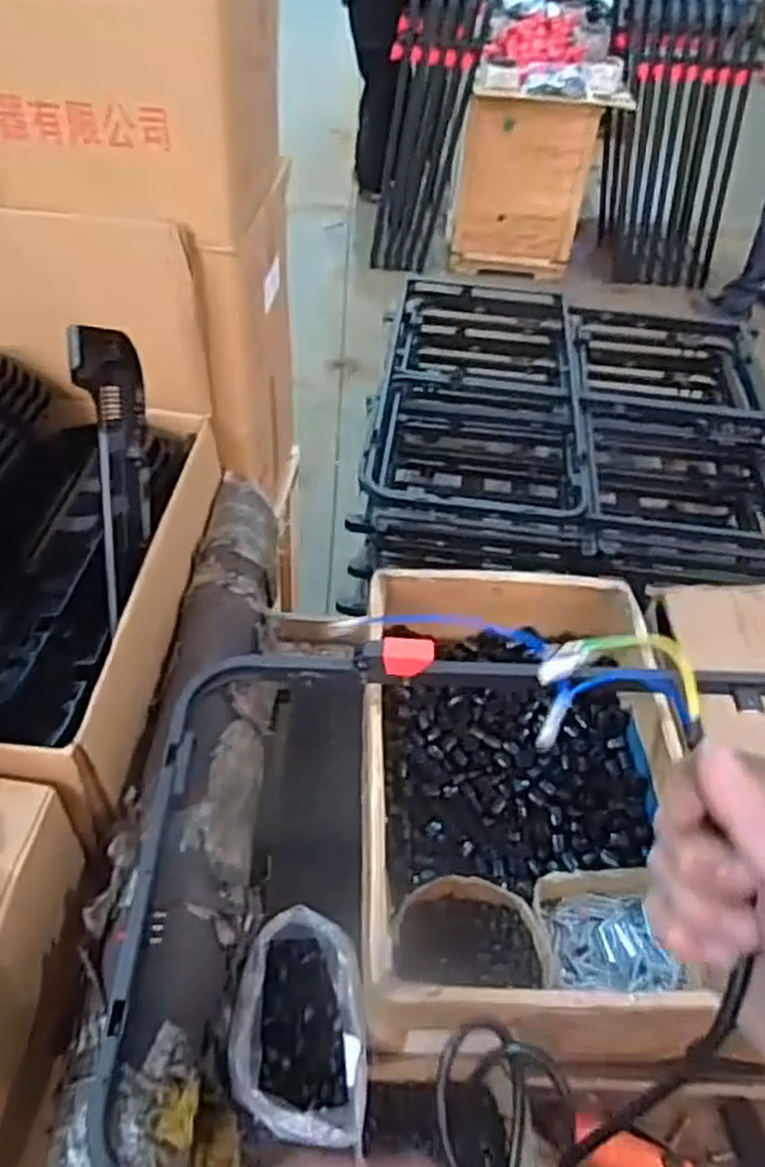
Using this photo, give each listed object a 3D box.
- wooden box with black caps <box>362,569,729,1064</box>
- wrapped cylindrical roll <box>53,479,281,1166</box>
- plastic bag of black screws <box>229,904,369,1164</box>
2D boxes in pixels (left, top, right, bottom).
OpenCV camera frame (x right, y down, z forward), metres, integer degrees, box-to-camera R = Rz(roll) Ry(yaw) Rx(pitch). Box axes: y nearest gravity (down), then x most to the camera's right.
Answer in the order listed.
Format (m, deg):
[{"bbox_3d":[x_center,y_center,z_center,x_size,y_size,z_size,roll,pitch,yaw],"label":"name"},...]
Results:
[{"bbox_3d":[0.147,0.229,0.914,0.333,0.165,0.522,4,47,-1],"label":"wooden box with black caps"},{"bbox_3d":[-0.191,0.201,0.854,0.138,0.128,0.847,2,47,-3],"label":"wrapped cylindrical roll"},{"bbox_3d":[-0.078,0.428,0.767,0.125,0.103,0.185,1,47,-4],"label":"plastic bag of black screws"}]

